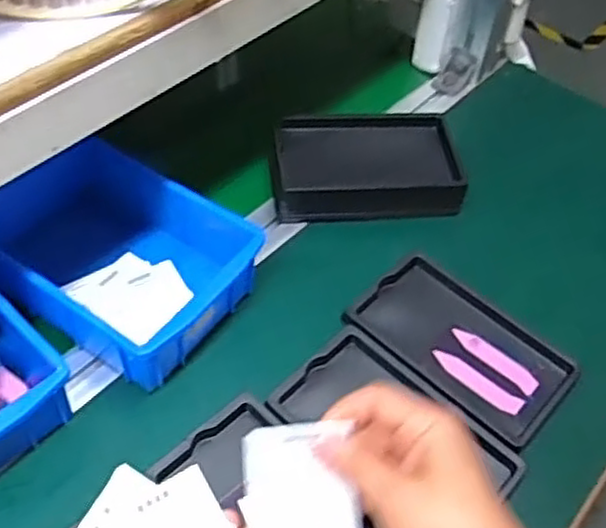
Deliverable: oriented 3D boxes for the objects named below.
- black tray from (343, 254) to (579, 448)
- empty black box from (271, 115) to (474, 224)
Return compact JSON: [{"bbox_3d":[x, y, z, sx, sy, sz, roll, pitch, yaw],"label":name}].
[{"bbox_3d":[0.120,0.063,0.550,0.159,0.020,0.094,36,57,23],"label":"black tray"},{"bbox_3d":[0.054,-0.088,0.636,0.161,0.040,0.095,0,50,-5],"label":"empty black box"}]

